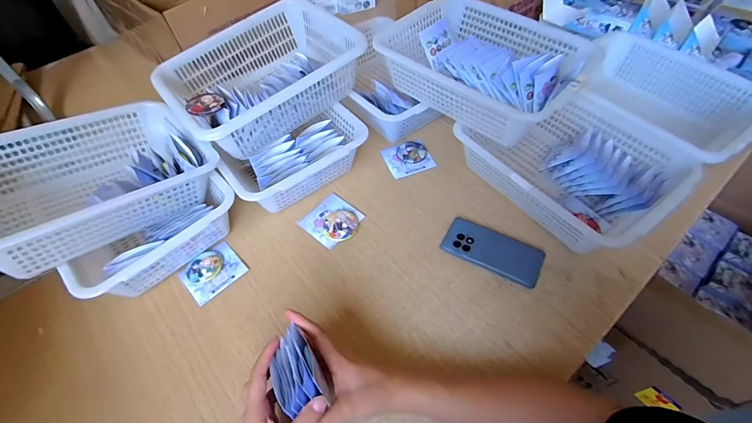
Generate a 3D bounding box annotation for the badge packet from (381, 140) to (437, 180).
[{"bbox_3d":[0.066,-0.110,0.749,0.089,0.011,0.078,-20,54,-11],"label":"badge packet"}]

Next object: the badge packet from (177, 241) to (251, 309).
[{"bbox_3d":[-0.273,0.100,0.617,0.090,0.009,0.079,-39,60,-23],"label":"badge packet"}]

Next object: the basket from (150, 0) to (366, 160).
[{"bbox_3d":[-0.222,-0.262,0.698,0.332,0.104,0.263,-34,58,-20],"label":"basket"}]

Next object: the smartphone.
[{"bbox_3d":[0.196,0.064,0.616,0.159,0.012,0.069,22,57,19],"label":"smartphone"}]

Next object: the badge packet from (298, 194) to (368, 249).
[{"bbox_3d":[-0.078,0.013,0.667,0.094,0.012,0.090,34,62,26],"label":"badge packet"}]

